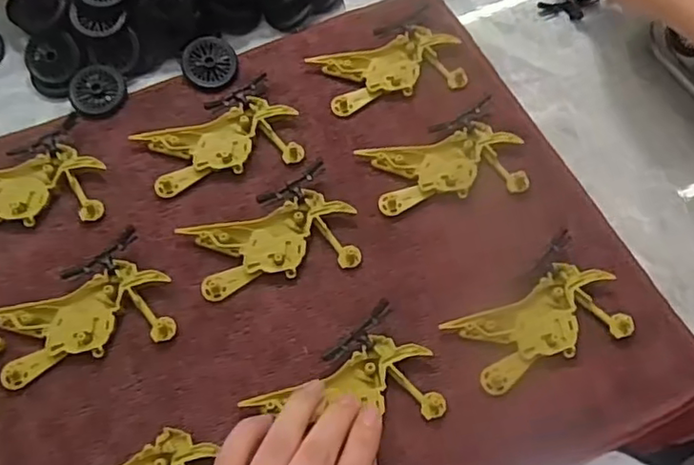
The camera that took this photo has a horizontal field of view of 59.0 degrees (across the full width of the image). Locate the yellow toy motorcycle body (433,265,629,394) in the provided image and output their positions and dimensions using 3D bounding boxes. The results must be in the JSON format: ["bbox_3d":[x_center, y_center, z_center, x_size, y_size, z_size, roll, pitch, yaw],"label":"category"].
[{"bbox_3d":[0.114,0.054,0.363,0.099,0.009,0.050,-21,69,-10],"label":"yellow toy motorcycle body"}]

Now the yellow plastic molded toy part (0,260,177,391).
[{"bbox_3d":[-0.154,0.052,0.359,0.099,0.010,0.051,-17,68,-9],"label":"yellow plastic molded toy part"}]

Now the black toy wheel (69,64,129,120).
[{"bbox_3d":[-0.171,-0.097,0.423,0.036,0.008,0.040,-8,67,-5],"label":"black toy wheel"}]

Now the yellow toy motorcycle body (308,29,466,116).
[{"bbox_3d":[0.031,-0.116,0.434,0.100,0.008,0.050,-15,68,-8],"label":"yellow toy motorcycle body"}]

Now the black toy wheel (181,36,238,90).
[{"bbox_3d":[-0.097,-0.119,0.433,0.038,0.009,0.038,1,83,-9],"label":"black toy wheel"}]

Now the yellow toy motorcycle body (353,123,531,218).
[{"bbox_3d":[0.065,-0.042,0.404,0.099,0.009,0.050,-12,68,-6],"label":"yellow toy motorcycle body"}]

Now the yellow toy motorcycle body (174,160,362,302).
[{"bbox_3d":[-0.047,0.000,0.382,0.099,0.014,0.062,-16,68,-8],"label":"yellow toy motorcycle body"}]

